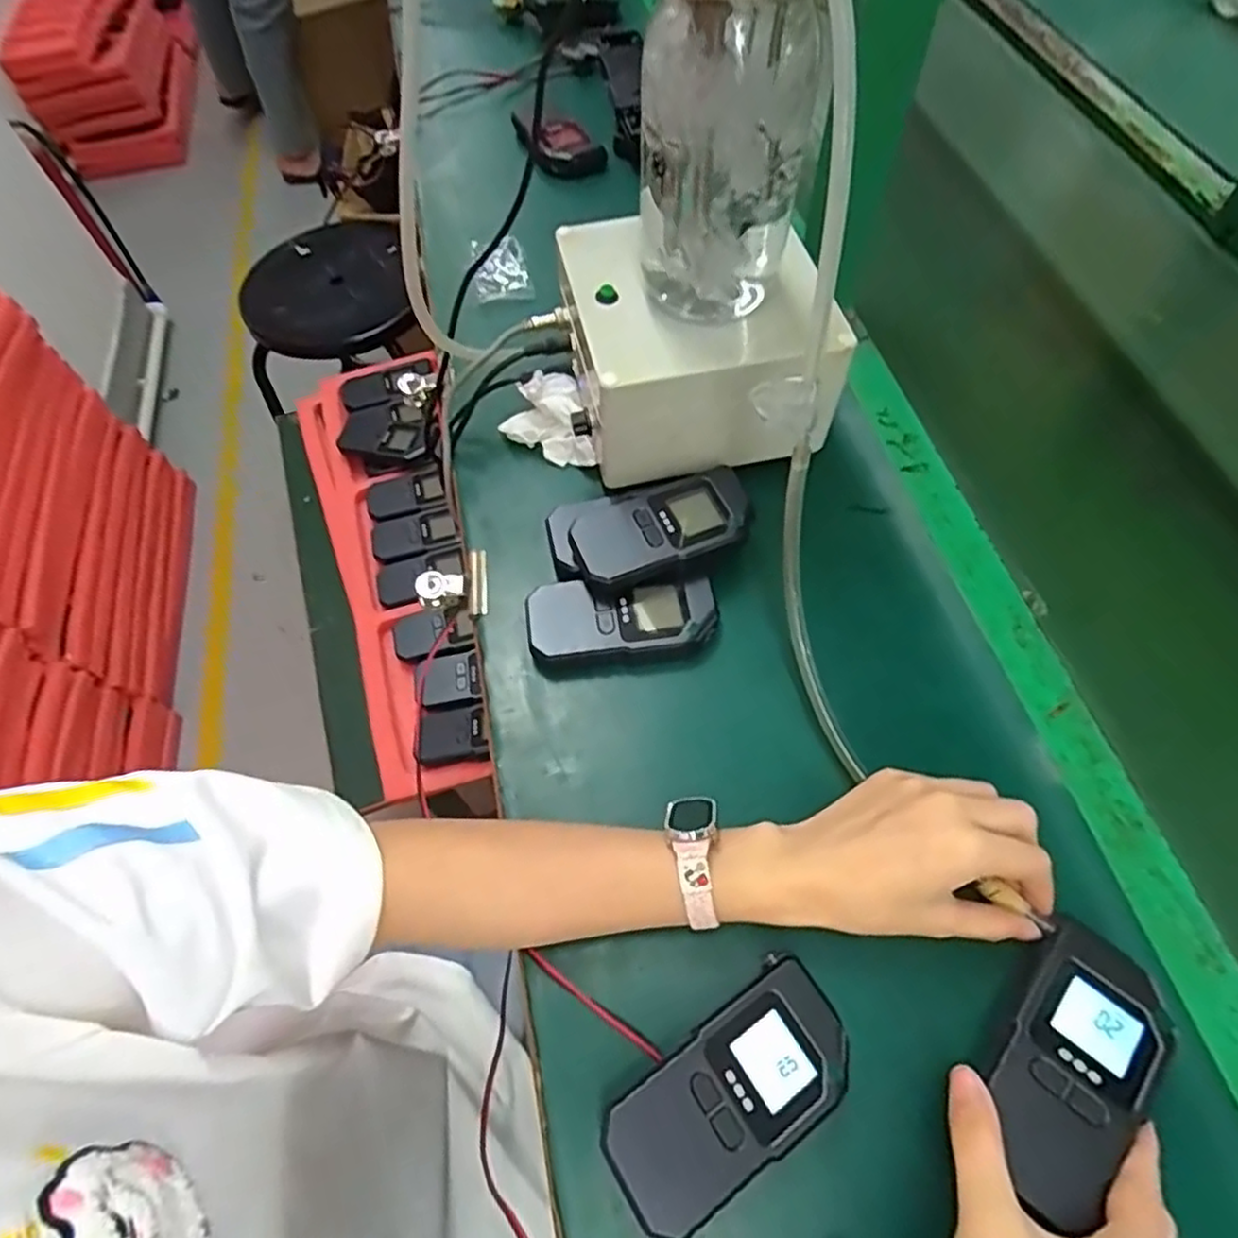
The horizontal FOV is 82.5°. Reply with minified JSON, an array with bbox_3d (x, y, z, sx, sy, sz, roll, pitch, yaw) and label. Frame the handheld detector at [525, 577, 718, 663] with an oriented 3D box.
[{"bbox_3d":[0.002,0.001,0.447,0.116,0.028,0.051,-8,61,-1],"label":"handheld detector"}]

